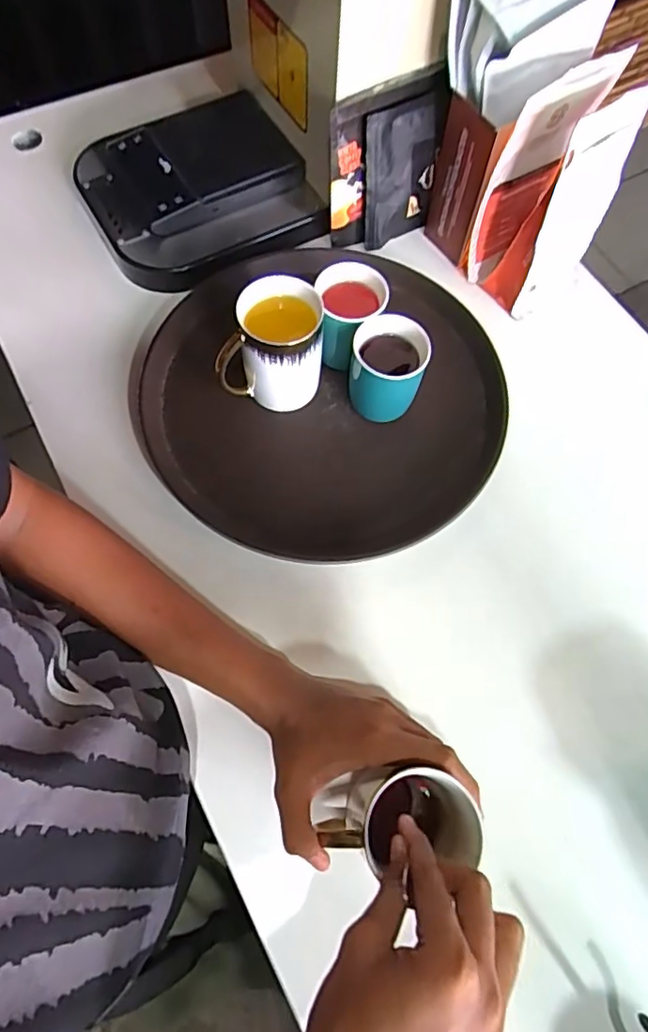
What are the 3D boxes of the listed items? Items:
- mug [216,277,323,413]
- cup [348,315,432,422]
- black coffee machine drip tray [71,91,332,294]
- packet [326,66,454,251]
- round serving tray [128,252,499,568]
[{"bbox_3d":[-0.044,-0.155,0.517,0.086,0.106,0.076,10,64,5],"label":"mug"},{"bbox_3d":[0.056,-0.127,0.521,0.065,0.086,0.067,0,63,0],"label":"cup"},{"bbox_3d":[-0.140,-0.352,0.621,0.220,0.062,0.190,-27,67,-13],"label":"black coffee machine drip tray"},{"bbox_3d":[0.062,-0.349,0.579,0.117,0.142,0.034,-26,66,-13],"label":"packet"},{"bbox_3d":[0.001,-0.120,0.554,0.332,0.022,0.338,0,68,-1],"label":"round serving tray"}]

